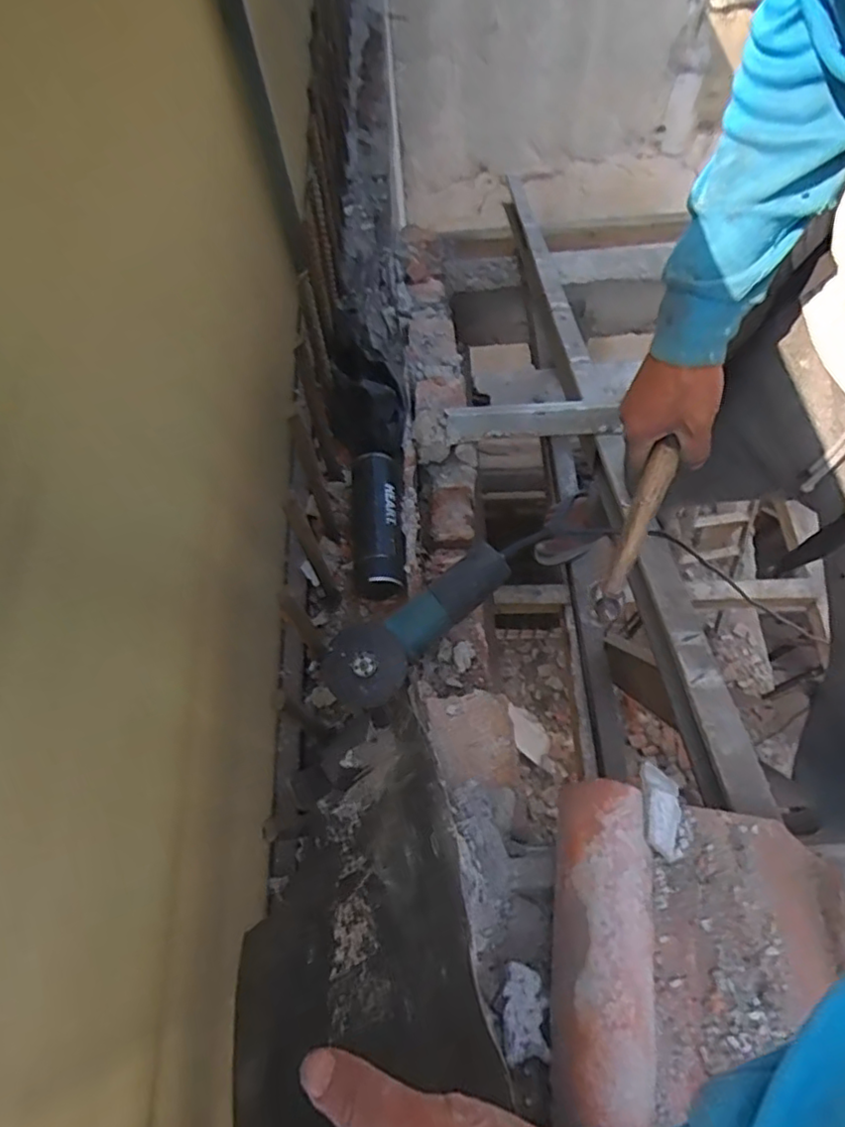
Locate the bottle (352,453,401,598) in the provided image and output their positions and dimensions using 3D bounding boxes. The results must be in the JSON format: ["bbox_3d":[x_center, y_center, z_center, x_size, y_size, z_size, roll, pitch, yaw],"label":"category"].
[{"bbox_3d":[-0.068,-0.062,0.922,0.079,0.064,0.238,-7,66,0],"label":"bottle"}]

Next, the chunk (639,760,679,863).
[{"bbox_3d":[0.195,0.200,0.502,0.029,0.015,0.070,4,66,5],"label":"chunk"}]

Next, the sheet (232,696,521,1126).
[{"bbox_3d":[-0.045,0.281,0.435,0.197,0.047,0.518,-39,24,7],"label":"sheet"}]

